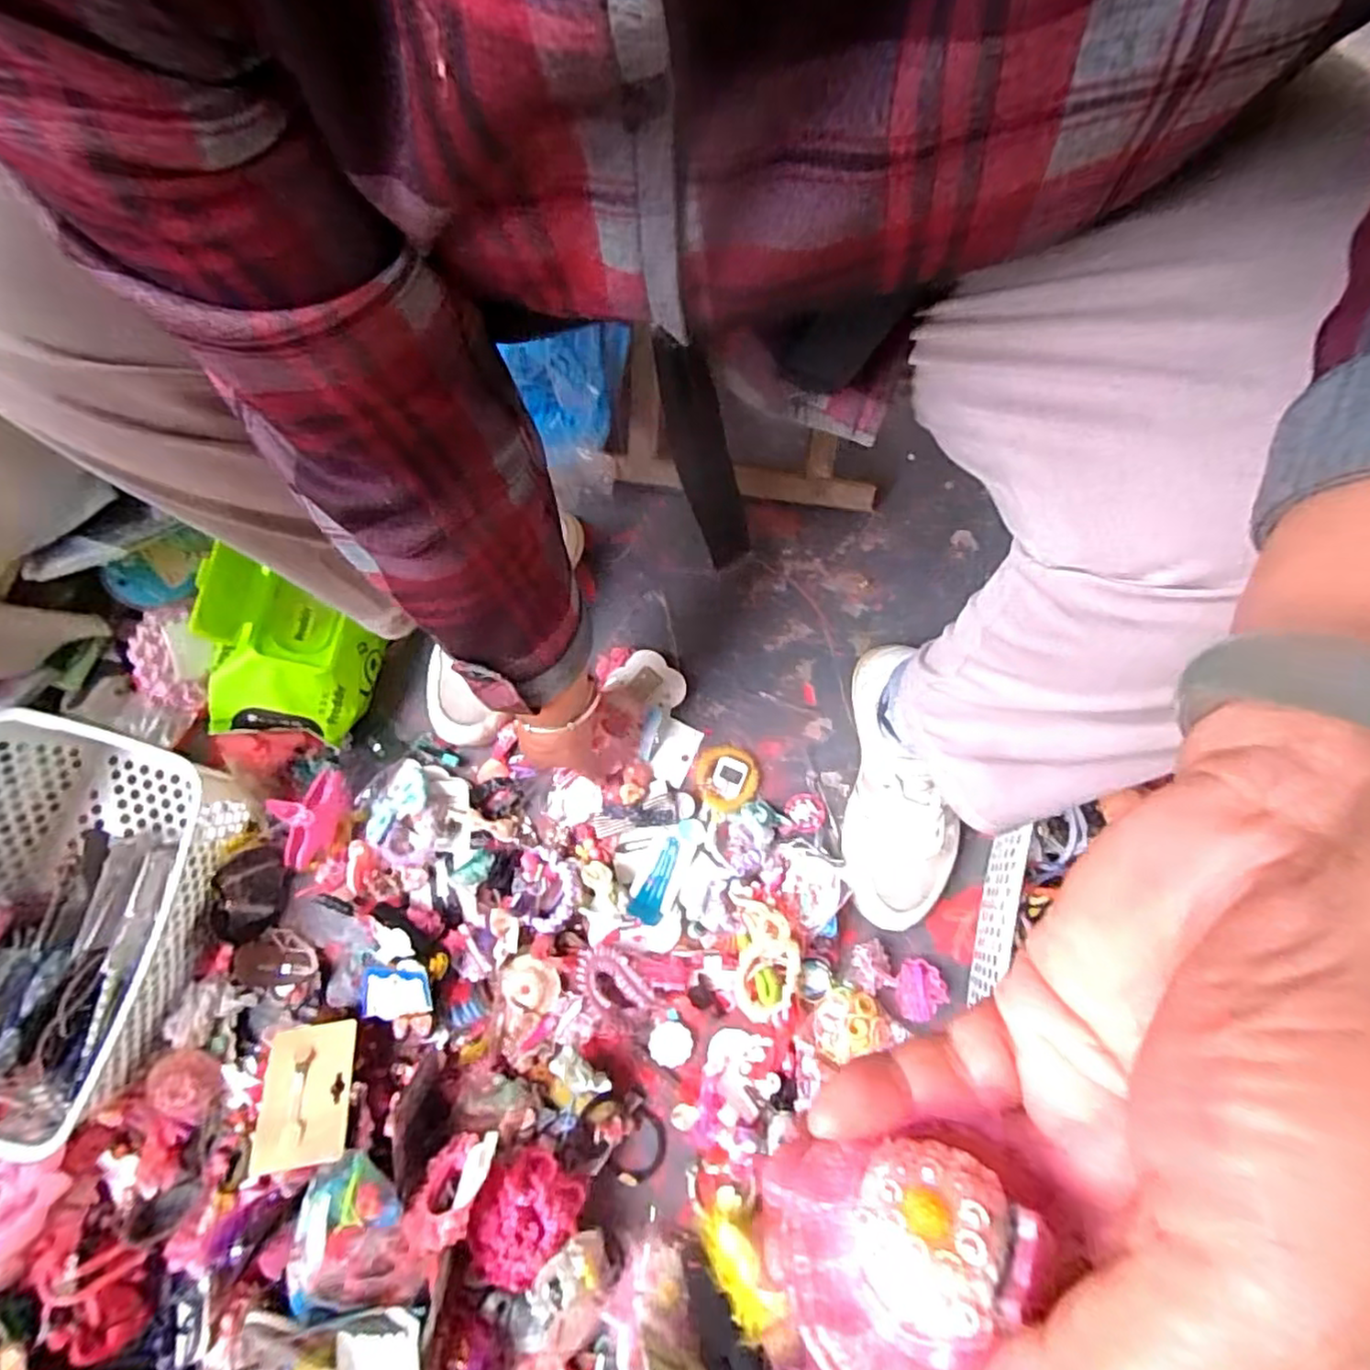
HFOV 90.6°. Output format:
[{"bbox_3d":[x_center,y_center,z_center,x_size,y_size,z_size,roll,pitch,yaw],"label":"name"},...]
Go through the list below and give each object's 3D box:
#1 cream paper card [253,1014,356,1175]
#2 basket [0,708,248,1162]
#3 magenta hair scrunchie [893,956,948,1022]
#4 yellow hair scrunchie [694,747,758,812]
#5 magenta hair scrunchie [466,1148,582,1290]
[{"bbox_3d":[-0.288,0.311,0.516,0.061,0.008,0.095,-1,51,-19],"label":"cream paper card"},{"bbox_3d":[-0.499,0.198,0.541,0.200,0.092,0.317,15,76,6],"label":"basket"},{"bbox_3d":[0.193,0.251,0.555,0.037,0.021,0.046,23,77,7],"label":"magenta hair scrunchie"},{"bbox_3d":[0.037,0.084,0.607,0.054,0.012,0.056,0,75,1],"label":"yellow hair scrunchie"},{"bbox_3d":[-0.120,0.387,0.488,0.068,0.032,0.078,31,78,9],"label":"magenta hair scrunchie"}]

